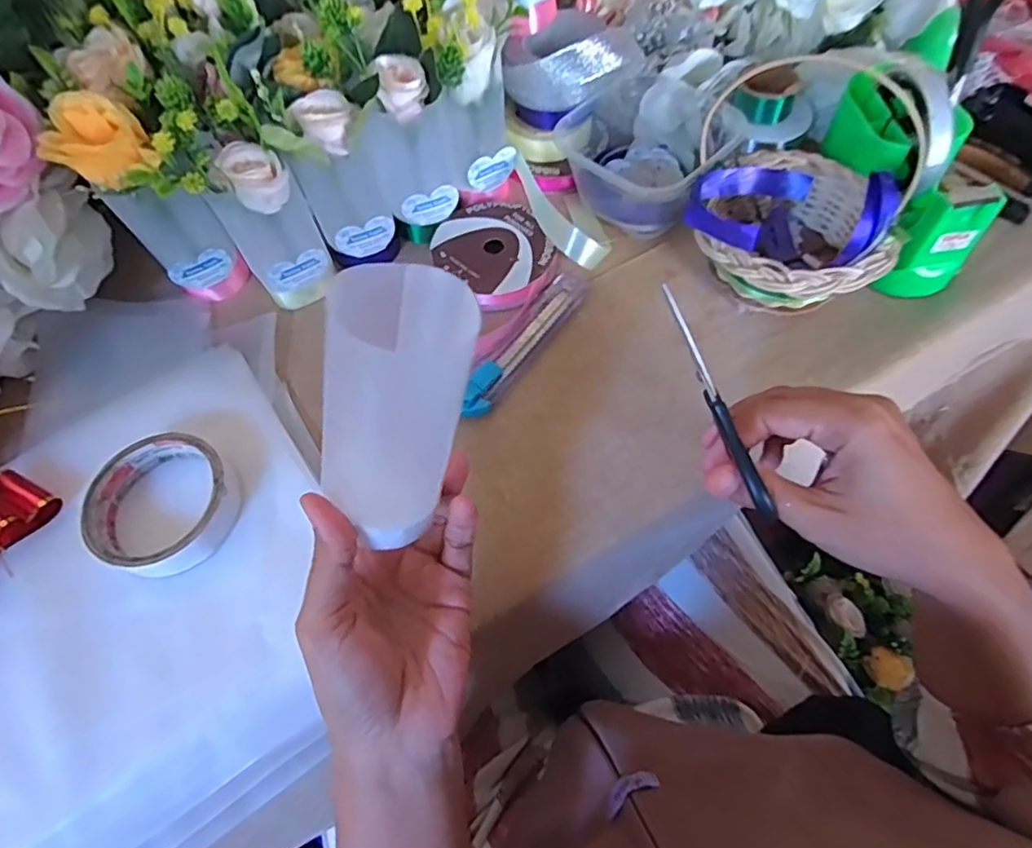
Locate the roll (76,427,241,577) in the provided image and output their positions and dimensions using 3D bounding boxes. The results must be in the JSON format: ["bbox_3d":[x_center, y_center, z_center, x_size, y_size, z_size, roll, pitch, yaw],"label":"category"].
[{"bbox_3d":[-0.219,0.048,0.384,0.086,0.023,0.089,-1,62,3],"label":"roll"}]

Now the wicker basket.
[{"bbox_3d":[0.200,-0.152,0.425,0.129,0.101,0.158,28,67,17],"label":"wicker basket"}]

